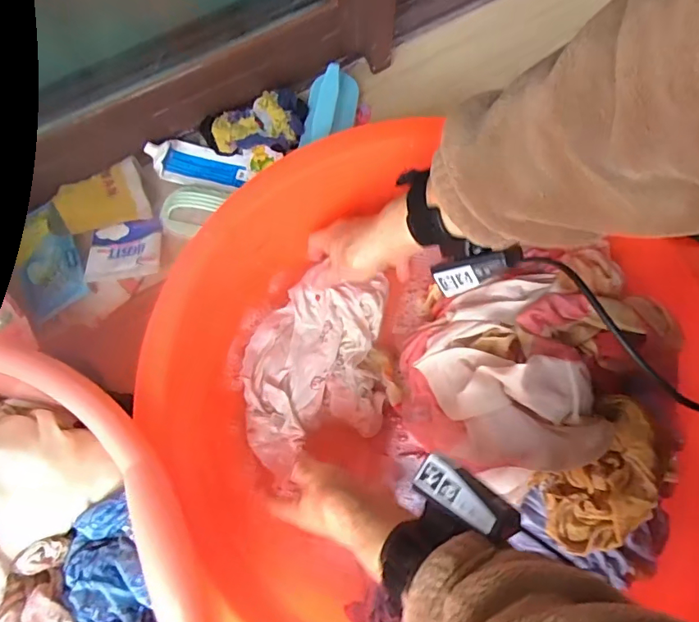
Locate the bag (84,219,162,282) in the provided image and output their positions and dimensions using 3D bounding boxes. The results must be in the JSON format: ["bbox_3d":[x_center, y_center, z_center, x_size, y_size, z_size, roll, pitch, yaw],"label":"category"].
[{"bbox_3d":[-0.245,-0.067,0.522,0.075,0.015,0.070,-7,74,-1],"label":"bag"}]

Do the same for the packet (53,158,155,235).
[{"bbox_3d":[-0.272,-0.125,0.527,0.091,0.005,0.064,-16,90,-10],"label":"packet"}]

